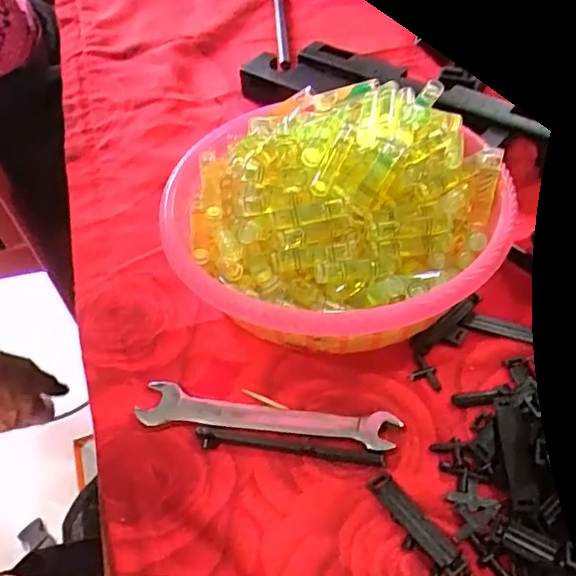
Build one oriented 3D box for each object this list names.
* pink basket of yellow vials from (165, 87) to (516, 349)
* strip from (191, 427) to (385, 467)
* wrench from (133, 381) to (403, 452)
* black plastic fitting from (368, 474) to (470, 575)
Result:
[{"bbox_3d":[0.021,-0.036,0.304,0.166,0.059,0.168,-34,55,-22],"label":"pink basket of yellow vials"},{"bbox_3d":[0.000,0.069,0.256,0.080,0.005,0.008,3,50,8],"label":"strip"},{"bbox_3d":[-0.010,0.057,0.264,0.115,0.004,0.020,5,50,9],"label":"wrench"},{"bbox_3d":[0.049,0.093,0.230,0.014,0.004,0.048,-29,53,-19],"label":"black plastic fitting"}]

